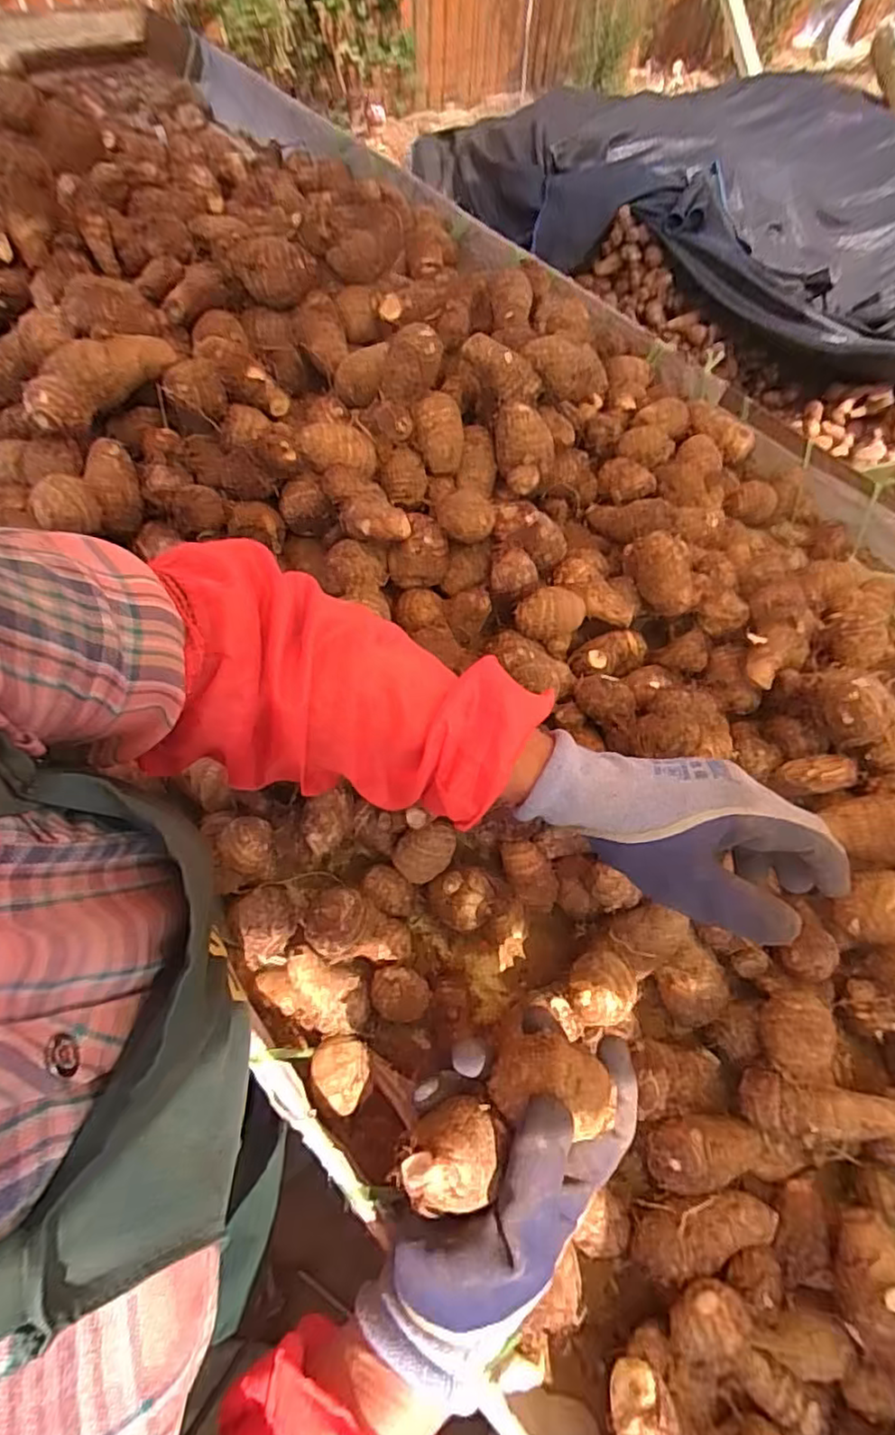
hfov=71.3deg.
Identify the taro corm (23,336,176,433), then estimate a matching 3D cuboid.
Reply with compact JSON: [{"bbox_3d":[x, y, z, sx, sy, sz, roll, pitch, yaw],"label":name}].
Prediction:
[{"bbox_3d":[-0.292,-0.284,0.522,0.130,0.038,0.069,-37,66,-23],"label":"taro corm"}]

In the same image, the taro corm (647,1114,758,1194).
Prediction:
[{"bbox_3d":[0.169,0.292,0.421,0.076,0.038,0.044,6,65,-21],"label":"taro corm"}]

